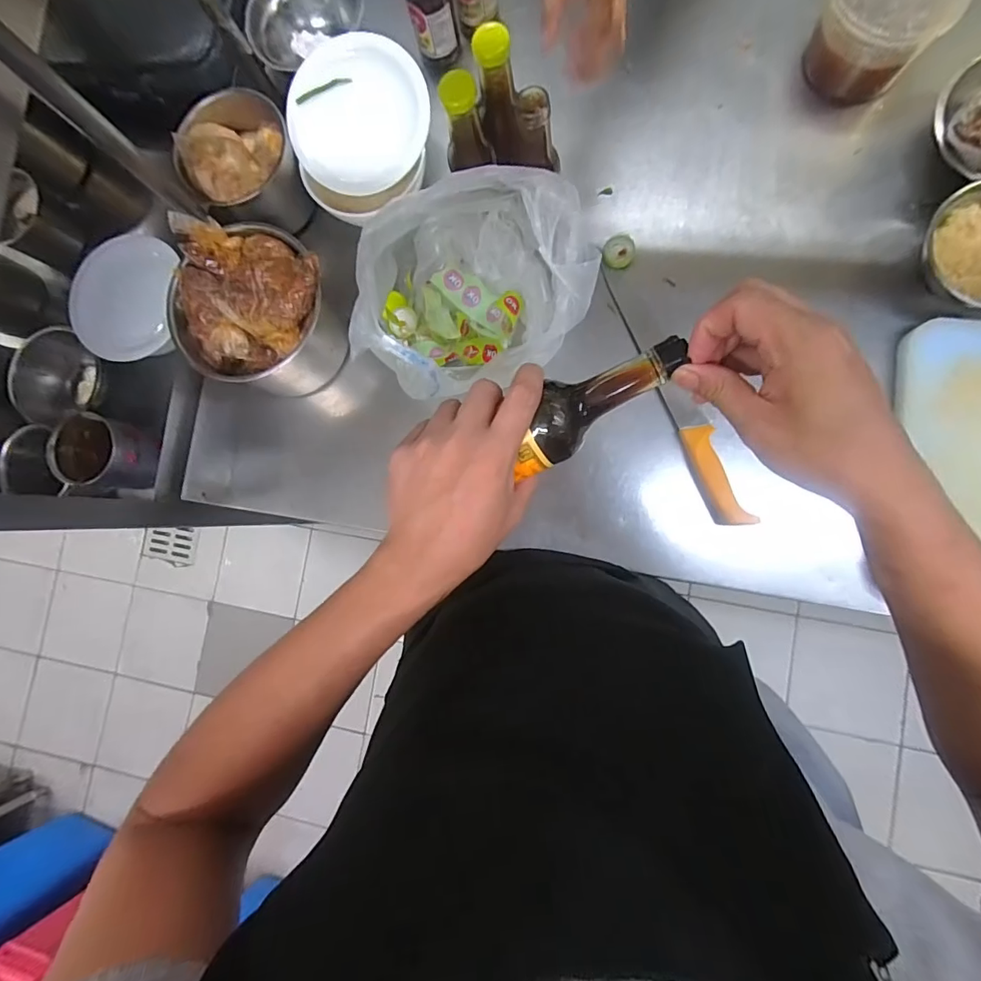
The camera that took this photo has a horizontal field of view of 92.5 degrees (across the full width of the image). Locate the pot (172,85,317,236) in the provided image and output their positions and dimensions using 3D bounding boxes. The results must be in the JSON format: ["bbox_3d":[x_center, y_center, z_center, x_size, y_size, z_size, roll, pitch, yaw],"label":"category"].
[{"bbox_3d":[-0.329,-0.434,0.636,0.145,0.128,0.127,-43,82,2],"label":"pot"}]

